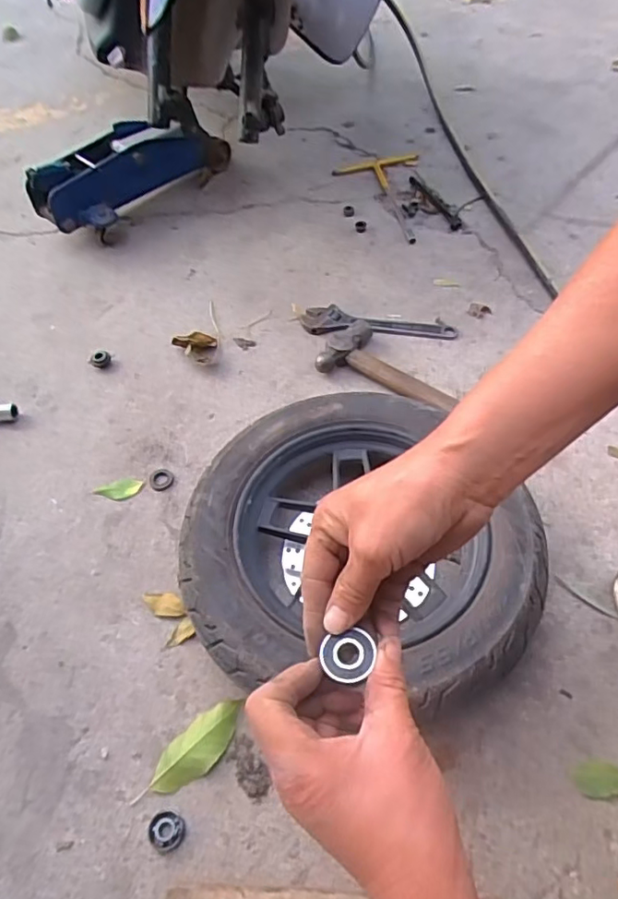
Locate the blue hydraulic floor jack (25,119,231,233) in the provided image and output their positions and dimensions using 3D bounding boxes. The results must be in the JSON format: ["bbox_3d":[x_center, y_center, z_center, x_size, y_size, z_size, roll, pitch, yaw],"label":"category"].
[{"bbox_3d":[-0.327,-0.523,1.045,0.371,0.131,0.106,-38,64,-20],"label":"blue hydraulic floor jack"}]

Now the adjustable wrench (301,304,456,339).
[{"bbox_3d":[0.107,-0.197,0.881,0.239,0.013,0.054,7,56,9],"label":"adjustable wrench"}]

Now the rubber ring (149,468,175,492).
[{"bbox_3d":[-0.195,0.039,0.741,0.032,0.008,0.033,-2,55,3],"label":"rubber ring"}]

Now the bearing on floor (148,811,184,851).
[{"bbox_3d":[-0.132,0.350,0.515,0.032,0.009,0.029,8,56,10],"label":"bearing on floor"}]

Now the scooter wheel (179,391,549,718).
[{"bbox_3d":[0.058,0.101,0.630,0.365,0.100,0.339,-2,55,3],"label":"scooter wheel"}]

